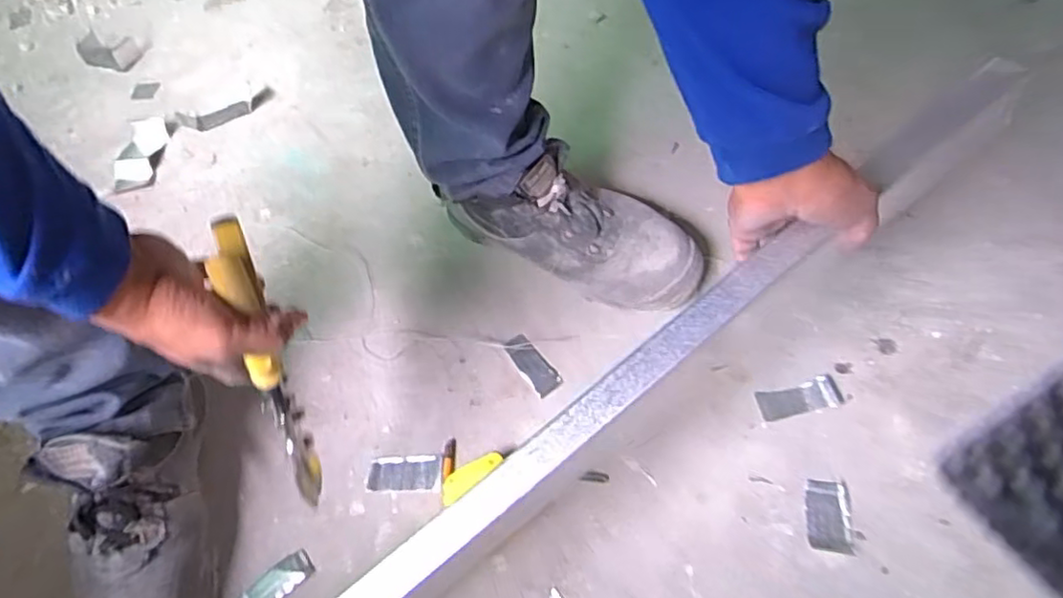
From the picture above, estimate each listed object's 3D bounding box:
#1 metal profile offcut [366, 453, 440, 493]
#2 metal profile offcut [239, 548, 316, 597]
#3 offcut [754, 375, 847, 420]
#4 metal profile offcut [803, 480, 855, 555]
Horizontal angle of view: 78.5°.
[{"bbox_3d":[-0.123,0.165,0.621,0.066,0.004,0.034,-3,59,3],"label":"metal profile offcut"},{"bbox_3d":[-0.228,0.254,0.575,0.071,0.004,0.030,-37,64,-16],"label":"metal profile offcut"},{"bbox_3d":[0.259,0.097,0.634,0.079,0.011,0.030,-11,59,-2],"label":"offcut"},{"bbox_3d":[0.262,0.192,0.575,0.039,0.007,0.062,4,60,7],"label":"metal profile offcut"}]

